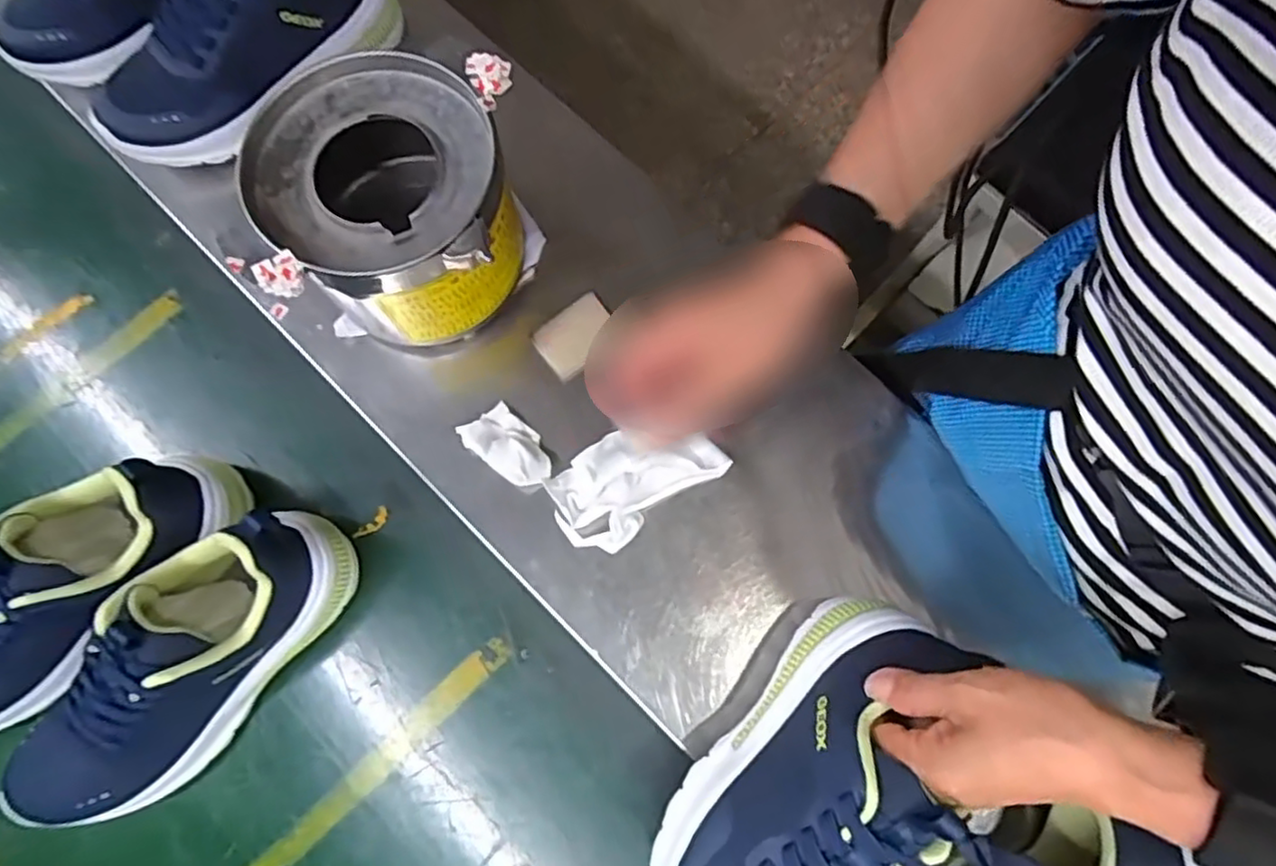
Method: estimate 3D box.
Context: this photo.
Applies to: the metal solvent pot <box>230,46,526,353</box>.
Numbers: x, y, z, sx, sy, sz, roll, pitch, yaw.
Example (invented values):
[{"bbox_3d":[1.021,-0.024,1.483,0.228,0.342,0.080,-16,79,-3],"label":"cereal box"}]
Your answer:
[{"bbox_3d":[-0.151,-0.132,0.430,0.133,0.132,0.136,0,75,-2],"label":"metal solvent pot"}]

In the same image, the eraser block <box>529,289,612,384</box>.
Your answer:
[{"bbox_3d":[-0.043,-0.068,0.469,0.055,0.015,0.037,-39,80,-11],"label":"eraser block"}]

